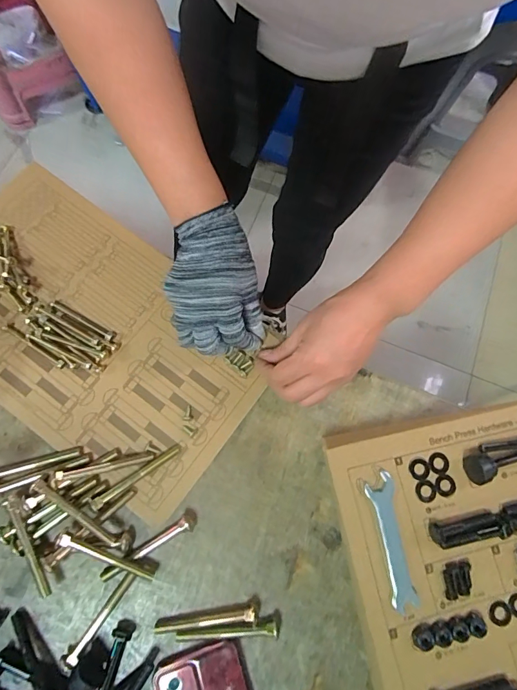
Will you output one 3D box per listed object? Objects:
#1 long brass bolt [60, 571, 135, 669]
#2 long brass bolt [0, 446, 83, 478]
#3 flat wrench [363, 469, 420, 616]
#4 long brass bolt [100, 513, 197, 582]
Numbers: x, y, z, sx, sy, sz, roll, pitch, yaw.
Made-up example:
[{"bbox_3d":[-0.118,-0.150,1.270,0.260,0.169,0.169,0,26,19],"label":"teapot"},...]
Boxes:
[{"bbox_3d":[-0.145,0.250,0.362,0.012,0.014,0.085,36,74,5],"label":"long brass bolt"},{"bbox_3d":[-0.222,0.117,0.386,0.096,0.012,0.009,-16,76,-10],"label":"long brass bolt"},{"bbox_3d":[0.120,0.176,0.359,0.027,0.005,0.114,-7,79,-12],"label":"flat wrench"},{"bbox_3d":[-0.106,0.193,0.380,0.098,0.012,0.014,-28,78,-12],"label":"long brass bolt"}]

